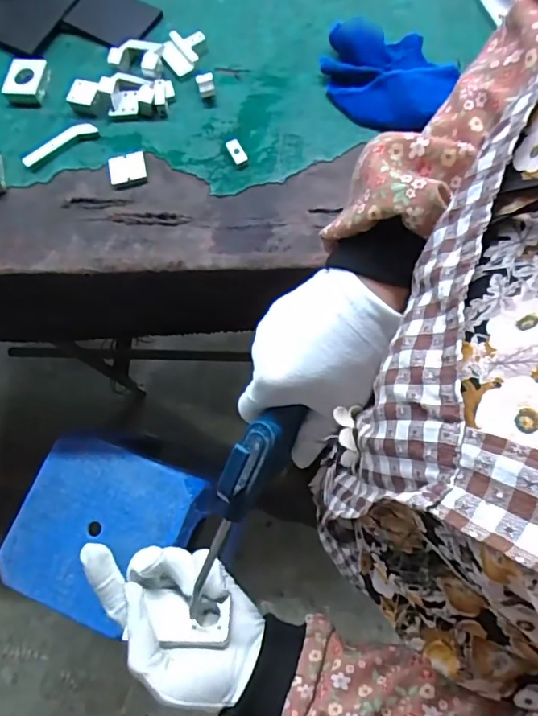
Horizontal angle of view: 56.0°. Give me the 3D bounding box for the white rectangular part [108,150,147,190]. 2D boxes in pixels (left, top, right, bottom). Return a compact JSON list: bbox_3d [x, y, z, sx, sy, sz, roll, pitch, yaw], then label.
[{"bbox_3d":[-0.183,-0.243,0.653,0.047,0.012,0.048,-12,71,2],"label":"white rectangular part"}]

